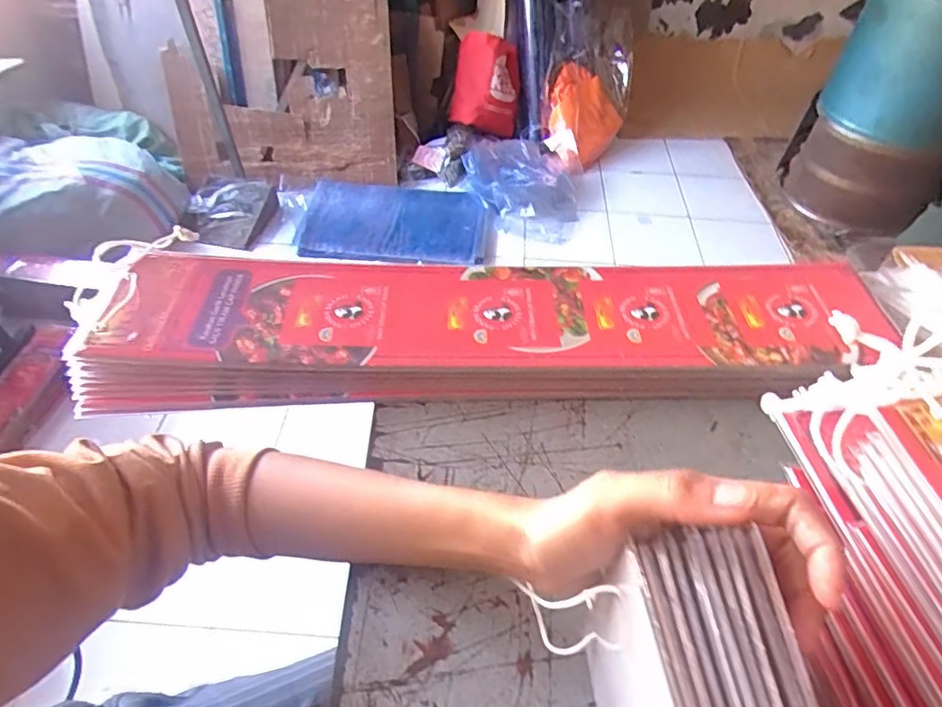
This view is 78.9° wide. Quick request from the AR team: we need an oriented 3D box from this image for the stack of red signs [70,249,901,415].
[{"bbox_3d":[0.023,-0.019,0.423,0.565,0.047,0.126,1,51,-1],"label":"stack of red signs"}]

